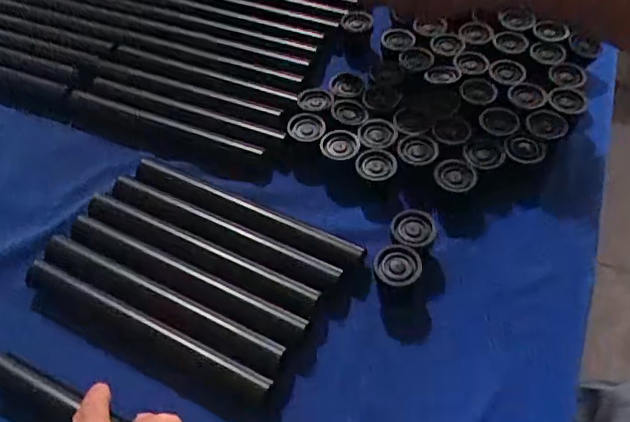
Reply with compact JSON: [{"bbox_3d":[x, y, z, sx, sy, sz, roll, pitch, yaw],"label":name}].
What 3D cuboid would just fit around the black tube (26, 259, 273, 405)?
[{"bbox_3d":[-0.130,0.087,0.418,0.215,0.019,0.022,21,56,17],"label":"black tube"}]

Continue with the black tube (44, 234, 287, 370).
[{"bbox_3d":[-0.119,0.067,0.429,0.212,0.016,0.023,20,56,16],"label":"black tube"}]

